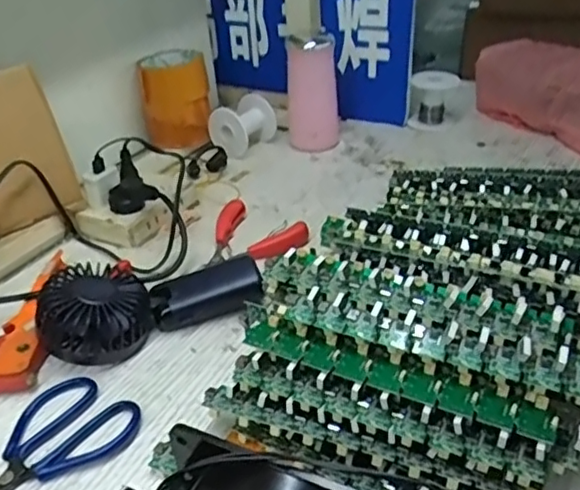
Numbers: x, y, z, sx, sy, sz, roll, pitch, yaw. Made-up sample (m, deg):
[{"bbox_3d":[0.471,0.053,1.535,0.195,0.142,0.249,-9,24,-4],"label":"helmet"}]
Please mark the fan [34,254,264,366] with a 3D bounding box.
[{"bbox_3d":[-0.115,0.041,0.515,0.179,0.055,0.092,-11,35,-12],"label":"fan"}]

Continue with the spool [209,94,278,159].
[{"bbox_3d":[-0.062,-0.155,0.806,0.064,0.063,0.074,23,42,34],"label":"spool"}]

